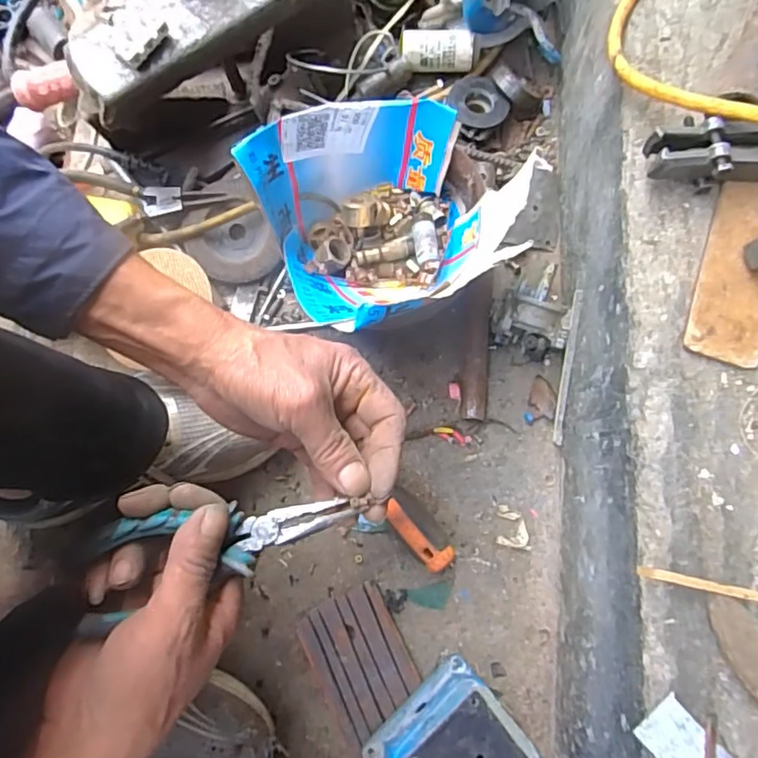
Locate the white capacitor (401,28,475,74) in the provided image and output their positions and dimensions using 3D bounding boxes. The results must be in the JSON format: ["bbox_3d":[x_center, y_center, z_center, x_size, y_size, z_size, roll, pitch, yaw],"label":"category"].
[{"bbox_3d":[0.056,-0.316,0.562,0.068,0.028,0.031,1,78,2],"label":"white capacitor"}]

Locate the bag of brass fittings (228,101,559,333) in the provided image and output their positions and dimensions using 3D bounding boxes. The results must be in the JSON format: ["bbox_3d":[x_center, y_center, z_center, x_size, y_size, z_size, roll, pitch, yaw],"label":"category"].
[{"bbox_3d":[-0.004,-0.142,0.493,0.172,0.102,0.163,-25,79,-4],"label":"bag of brass fittings"}]

